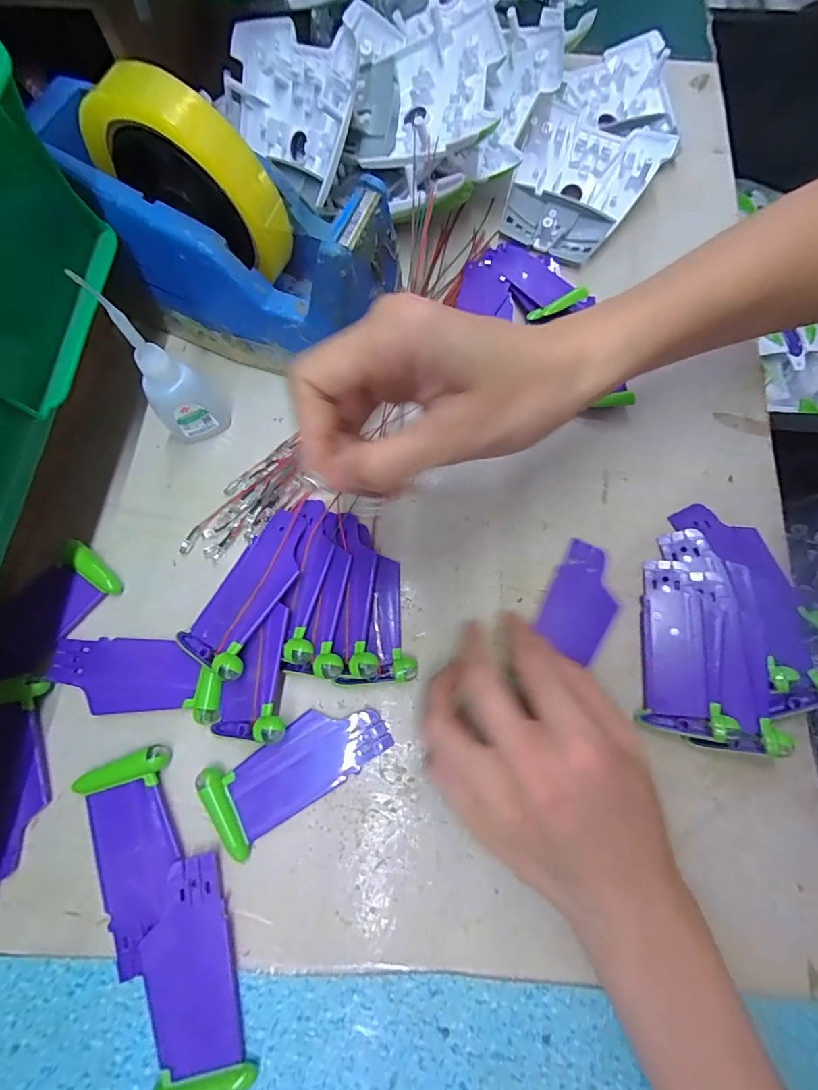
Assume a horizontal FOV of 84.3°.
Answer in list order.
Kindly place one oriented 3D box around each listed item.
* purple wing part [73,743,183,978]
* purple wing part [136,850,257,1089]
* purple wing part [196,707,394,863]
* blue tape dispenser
[{"bbox_3d":[-0.127,0.145,0.213,0.041,0.007,0.087,-22,75,-7],"label":"purple wing part"},{"bbox_3d":[-0.097,0.192,0.199,0.039,0.009,0.089,-17,75,-6],"label":"purple wing part"},{"bbox_3d":[-0.056,0.109,0.226,0.089,0.009,0.040,-34,77,-10],"label":"purple wing part"},{"bbox_3d":[-0.102,-0.170,0.250,0.186,0.118,0.073,16,74,4],"label":"blue tape dispenser"}]

